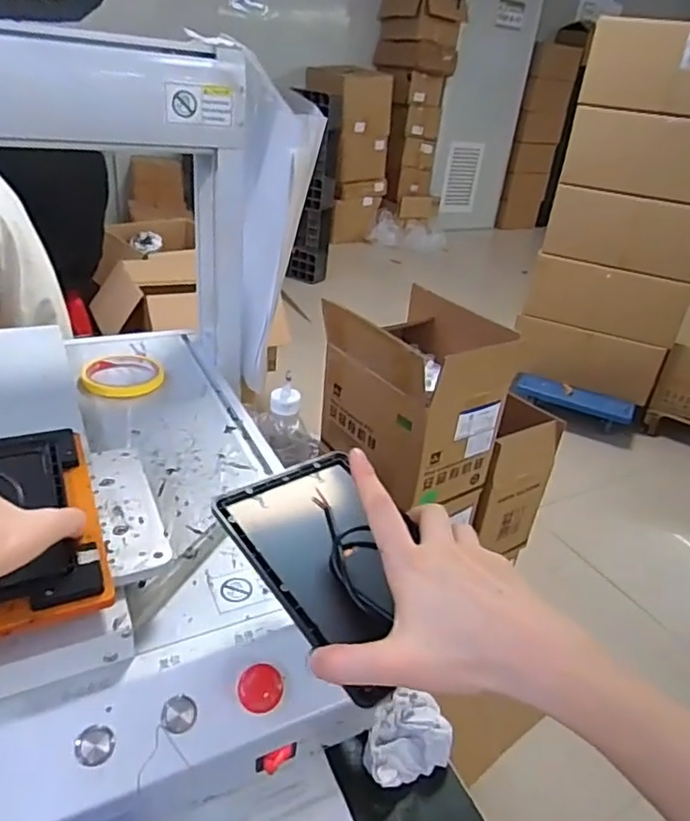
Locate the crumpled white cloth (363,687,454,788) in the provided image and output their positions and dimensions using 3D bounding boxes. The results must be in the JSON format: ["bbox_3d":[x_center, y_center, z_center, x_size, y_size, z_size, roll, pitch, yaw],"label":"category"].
[{"bbox_3d":[0.049,0.266,0.486,0.074,0.042,0.046,-8,33,-24],"label":"crumpled white cloth"}]

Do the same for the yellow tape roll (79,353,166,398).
[{"bbox_3d":[-0.261,-0.045,0.701,0.092,0.009,0.099,-5,32,-19],"label":"yellow tape roll"}]

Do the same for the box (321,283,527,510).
[{"bbox_3d":[0.140,-0.038,1.209,0.254,0.311,0.331,-15,36,-33],"label":"box"}]

